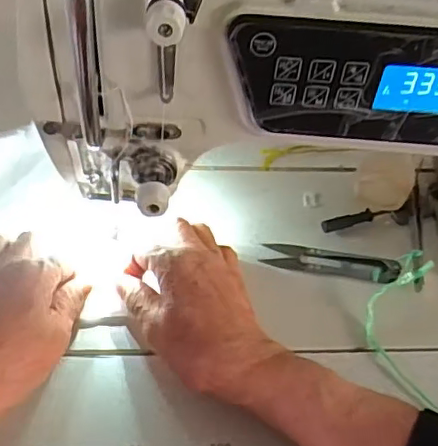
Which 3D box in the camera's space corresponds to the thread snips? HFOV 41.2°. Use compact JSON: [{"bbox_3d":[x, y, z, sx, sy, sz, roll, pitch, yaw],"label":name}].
[{"bbox_3d":[0.082,0.028,0.429,0.096,0.010,0.026,12,46,6],"label":"thread snips"}]

